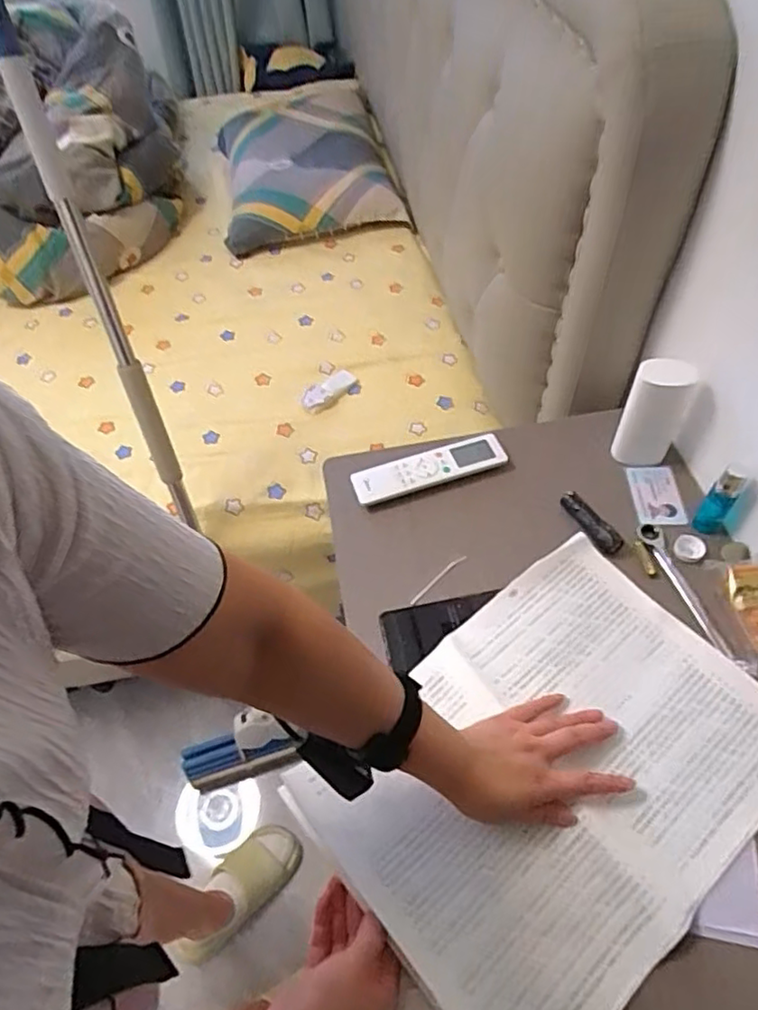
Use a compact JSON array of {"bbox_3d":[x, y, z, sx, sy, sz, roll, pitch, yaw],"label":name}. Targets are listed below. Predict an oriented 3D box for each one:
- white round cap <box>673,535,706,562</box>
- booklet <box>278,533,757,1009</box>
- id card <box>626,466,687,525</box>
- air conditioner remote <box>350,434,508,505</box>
[{"bbox_3d":[0.358,0.050,0.724,0.031,0.015,0.030,0,55,1],"label":"white round cap"},{"bbox_3d":[0.162,0.234,0.572,0.409,0.037,0.301,-36,62,-22],"label":"booklet"},{"bbox_3d":[0.343,-0.013,0.779,0.054,0.009,0.084,-5,60,10],"label":"id card"},{"bbox_3d":[0.063,-0.047,0.802,0.196,0.023,0.046,-16,56,-10],"label":"air conditioner remote"}]

